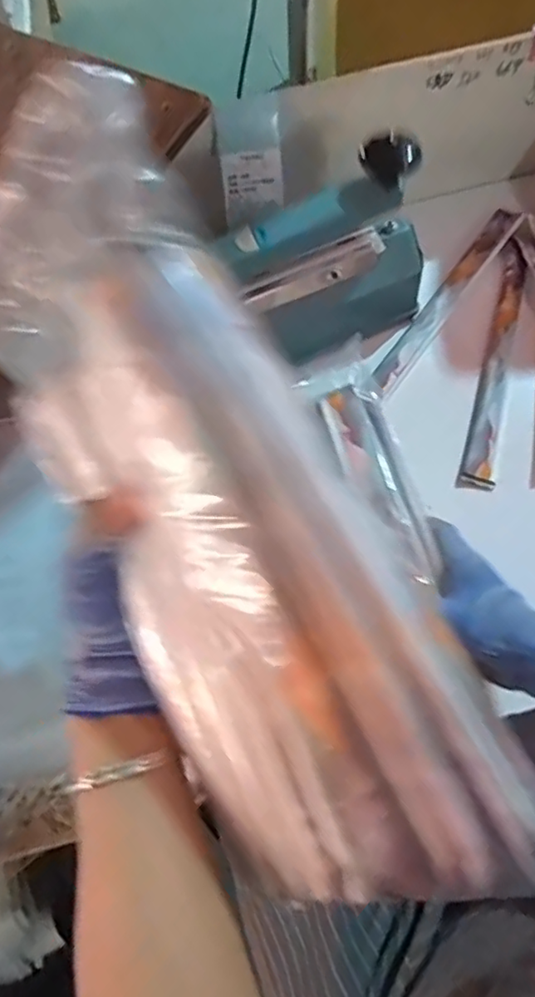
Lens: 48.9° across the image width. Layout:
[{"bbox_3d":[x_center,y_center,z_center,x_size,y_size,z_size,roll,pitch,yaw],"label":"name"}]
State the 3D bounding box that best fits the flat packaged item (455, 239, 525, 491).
[{"bbox_3d":[0.206,-0.129,0.534,0.028,0.011,0.256,14,72,7],"label":"flat packaged item"}]

